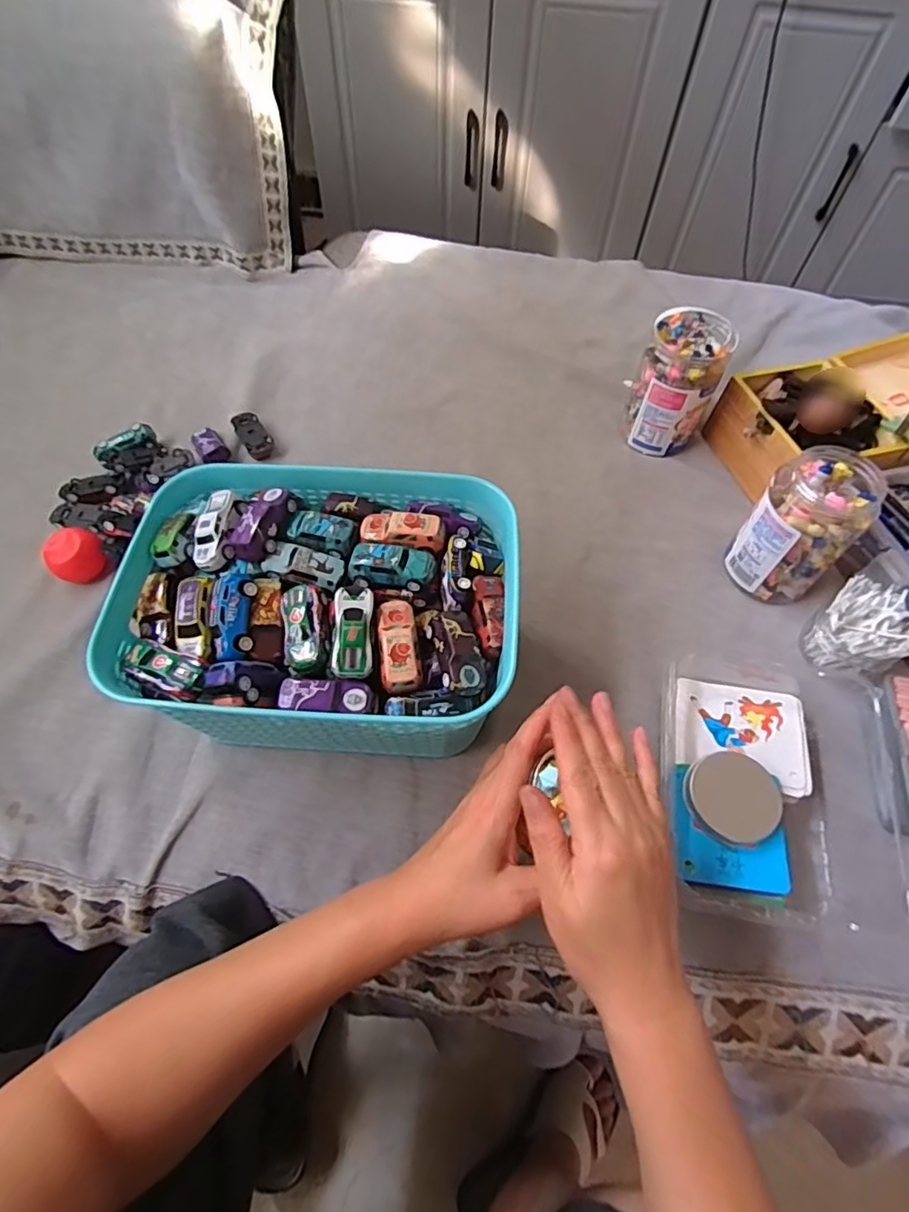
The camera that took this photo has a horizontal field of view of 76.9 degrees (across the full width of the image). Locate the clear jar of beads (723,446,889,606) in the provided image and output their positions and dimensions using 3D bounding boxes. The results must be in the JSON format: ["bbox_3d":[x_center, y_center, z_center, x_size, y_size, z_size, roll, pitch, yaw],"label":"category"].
[{"bbox_3d":[0.312,-0.071,0.516,0.081,0.119,0.084,-35,66,-19],"label":"clear jar of beads"}]

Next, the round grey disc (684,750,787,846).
[{"bbox_3d":[0.199,0.135,0.409,0.061,0.013,0.058,0,60,-1],"label":"round grey disc"}]

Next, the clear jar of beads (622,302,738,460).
[{"bbox_3d":[0.239,-0.240,0.623,0.082,0.129,0.080,0,60,-1],"label":"clear jar of beads"}]

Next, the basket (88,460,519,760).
[{"bbox_3d":[-0.097,0.012,0.463,0.278,0.146,0.215,3,60,1],"label":"basket"}]

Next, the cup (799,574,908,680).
[{"bbox_3d":[0.350,0.021,0.492,0.068,0.071,0.071,-26,63,-15],"label":"cup"}]

